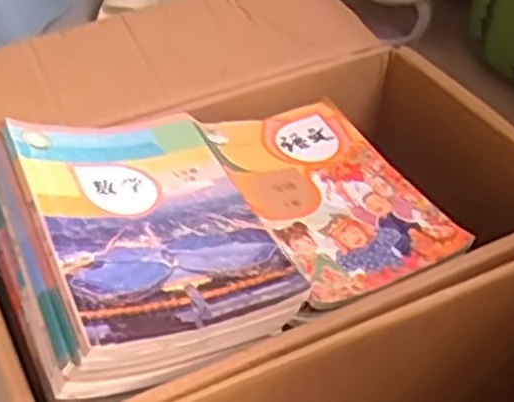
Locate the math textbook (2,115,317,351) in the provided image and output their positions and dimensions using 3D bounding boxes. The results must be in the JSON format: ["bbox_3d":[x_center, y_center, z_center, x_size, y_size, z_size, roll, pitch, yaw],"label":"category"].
[{"bbox_3d":[-0.091,0.006,0.630,0.183,0.016,0.262,-8,44,-30],"label":"math textbook"}]

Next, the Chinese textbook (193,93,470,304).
[{"bbox_3d":[0.068,-0.014,0.726,0.170,0.029,0.261,-20,49,-21],"label":"Chinese textbook"}]

